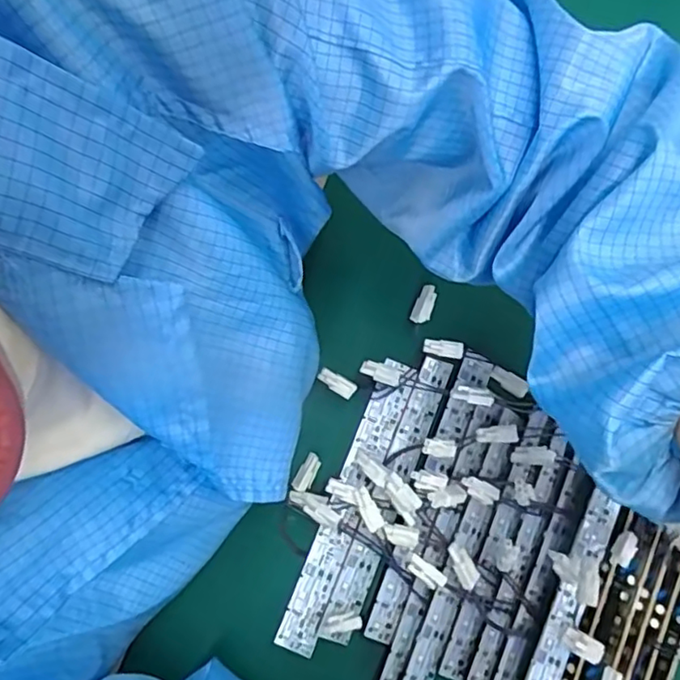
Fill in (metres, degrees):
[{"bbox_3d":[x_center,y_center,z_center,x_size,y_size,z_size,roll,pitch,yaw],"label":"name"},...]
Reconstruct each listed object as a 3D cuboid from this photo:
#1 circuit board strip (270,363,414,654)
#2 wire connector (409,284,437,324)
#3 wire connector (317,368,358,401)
[{"bbox_3d":[0.006,0.102,0.385,0.024,0.011,0.188,21,75,7],"label":"circuit board strip"},{"bbox_3d":[0.055,-0.024,0.395,0.012,0.009,0.025,20,75,7],"label":"wire connector"},{"bbox_3d":[-0.002,0.028,0.392,0.026,0.005,0.011,33,76,-13],"label":"wire connector"}]

